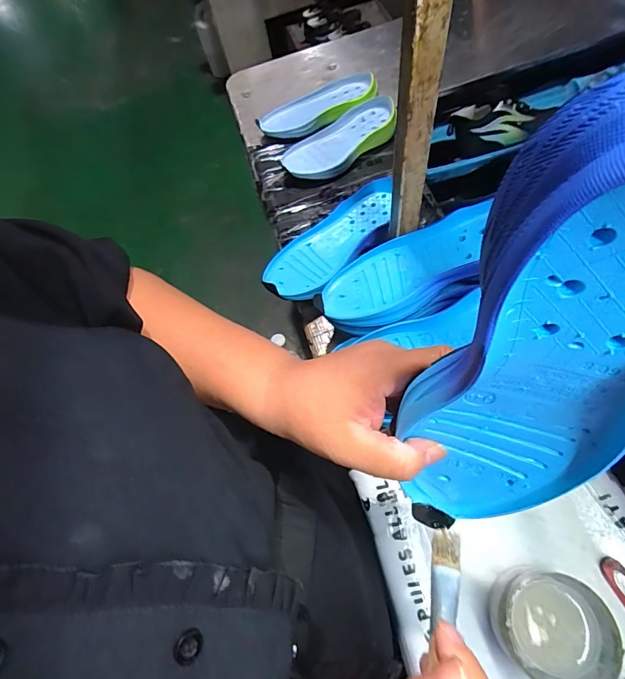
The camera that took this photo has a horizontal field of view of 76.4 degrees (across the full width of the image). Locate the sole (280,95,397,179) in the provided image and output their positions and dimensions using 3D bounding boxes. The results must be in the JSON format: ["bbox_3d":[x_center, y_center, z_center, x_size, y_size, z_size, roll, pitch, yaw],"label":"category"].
[{"bbox_3d":[0.050,-0.306,0.623,0.192,0.053,0.097,-22,65,-9],"label":"sole"}]

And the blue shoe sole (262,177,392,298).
[{"bbox_3d":[0.026,-0.134,0.529,0.084,0.033,0.220,37,75,21],"label":"blue shoe sole"}]

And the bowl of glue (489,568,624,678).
[{"bbox_3d":[0.192,0.237,0.327,0.083,0.051,0.079,-3,65,7],"label":"bowl of glue"}]

